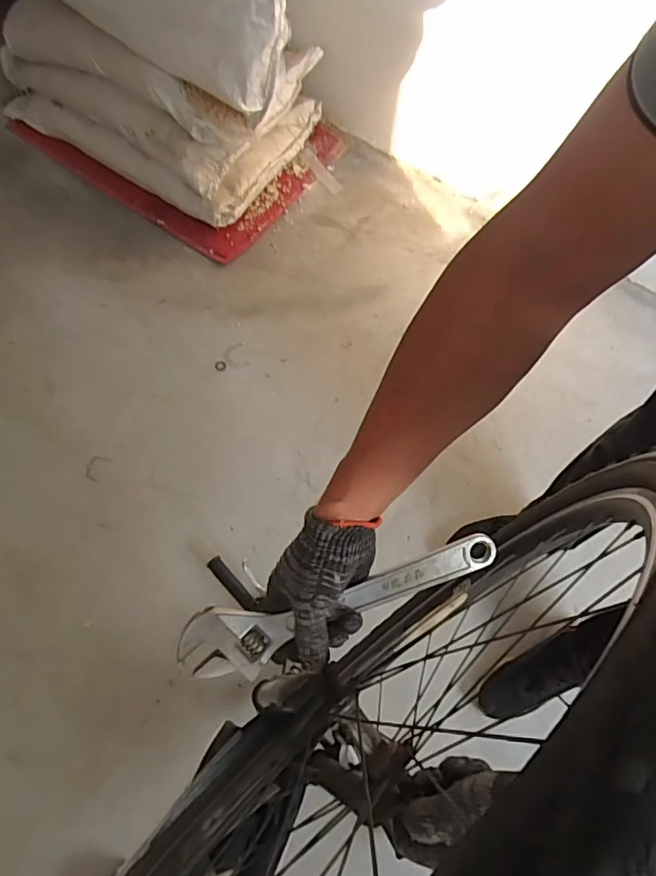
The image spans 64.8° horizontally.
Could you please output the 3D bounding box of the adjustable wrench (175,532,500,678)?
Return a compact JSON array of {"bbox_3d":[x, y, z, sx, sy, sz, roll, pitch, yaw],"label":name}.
[{"bbox_3d":[0.014,0.145,0.452,0.285,0.022,0.057,-17,74,-3],"label":"adjustable wrench"}]

